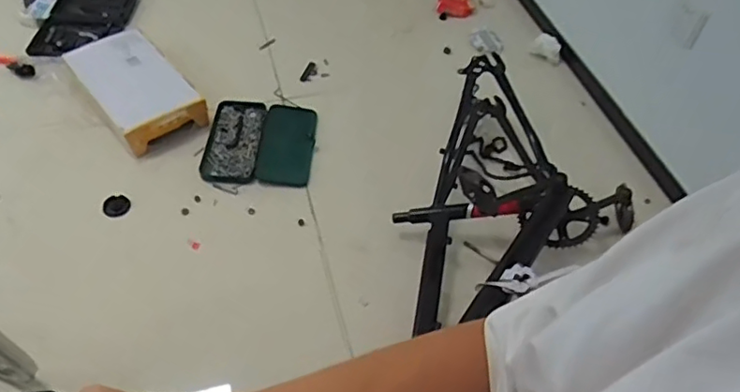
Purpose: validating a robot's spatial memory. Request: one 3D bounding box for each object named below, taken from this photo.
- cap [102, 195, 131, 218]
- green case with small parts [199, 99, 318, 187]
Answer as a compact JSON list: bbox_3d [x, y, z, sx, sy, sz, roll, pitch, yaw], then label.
[{"bbox_3d":[-0.543,0.019,1.286,0.056,0.009,0.056,3,50,-4],"label":"cap"},{"bbox_3d":[-0.257,-0.125,1.416,0.243,0.033,0.257,4,50,-1],"label":"green case with small parts"}]

